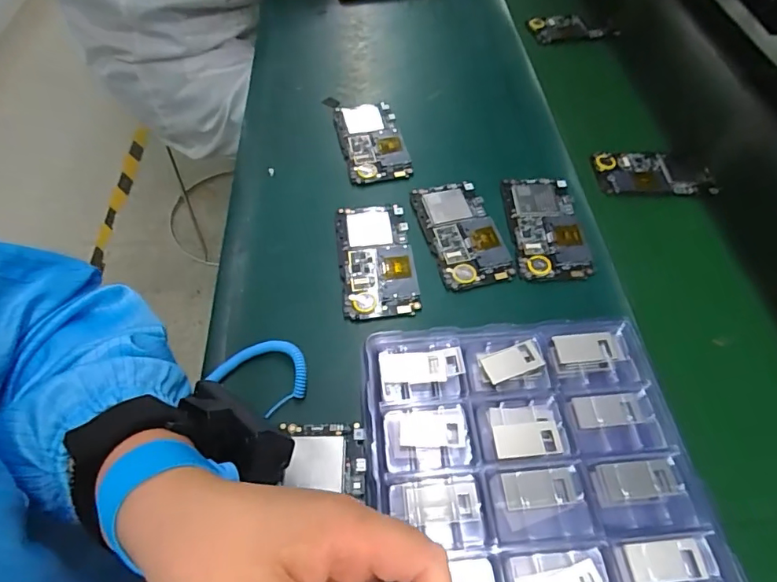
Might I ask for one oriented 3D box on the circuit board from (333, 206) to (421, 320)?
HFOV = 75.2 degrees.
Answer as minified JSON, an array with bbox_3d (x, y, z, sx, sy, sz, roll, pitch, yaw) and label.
[{"bbox_3d":[-0.012,-0.031,0.463,0.066,0.004,0.126,-4,56,-6],"label":"circuit board"}]

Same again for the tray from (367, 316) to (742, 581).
[{"bbox_3d":[0.102,0.191,0.277,0.195,0.028,0.384,-6,56,0],"label":"tray"}]

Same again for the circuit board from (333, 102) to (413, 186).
[{"bbox_3d":[-0.019,-0.168,0.558,0.068,0.008,0.124,-9,56,-9],"label":"circuit board"}]

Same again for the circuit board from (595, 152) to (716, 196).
[{"bbox_3d":[0.290,-0.128,0.544,0.126,0.010,0.062,2,55,-2],"label":"circuit board"}]

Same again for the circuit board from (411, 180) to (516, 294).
[{"bbox_3d":[0.069,-0.057,0.480,0.067,0.005,0.125,-11,57,-10],"label":"circuit board"}]

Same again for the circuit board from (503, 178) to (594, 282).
[{"bbox_3d":[0.151,-0.063,0.485,0.067,0.007,0.123,0,55,-3],"label":"circuit board"}]

